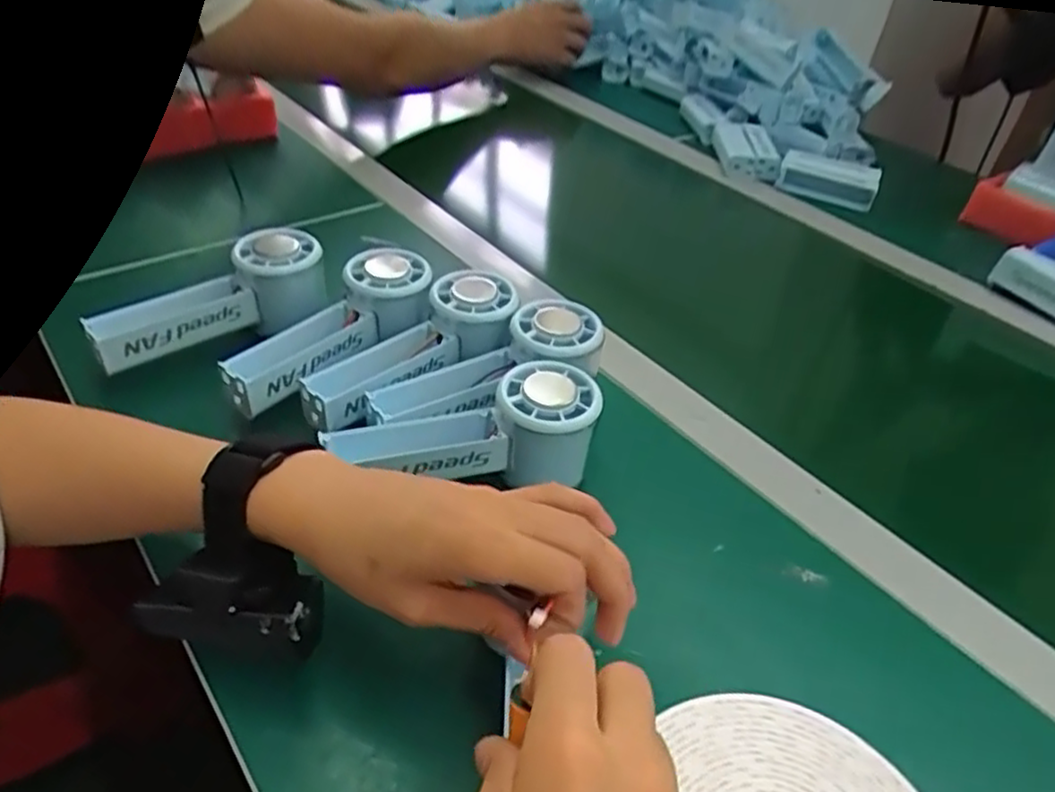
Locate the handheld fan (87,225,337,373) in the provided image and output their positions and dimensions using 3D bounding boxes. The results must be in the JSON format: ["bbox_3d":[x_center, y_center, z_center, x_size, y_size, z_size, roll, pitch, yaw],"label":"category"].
[{"bbox_3d":[-0.205,-0.064,0.460,0.147,0.047,0.049,-24,50,-32],"label":"handheld fan"}]

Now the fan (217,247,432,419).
[{"bbox_3d":[-0.119,-0.044,0.442,0.051,0.041,0.142,28,45,23],"label":"fan"}]

